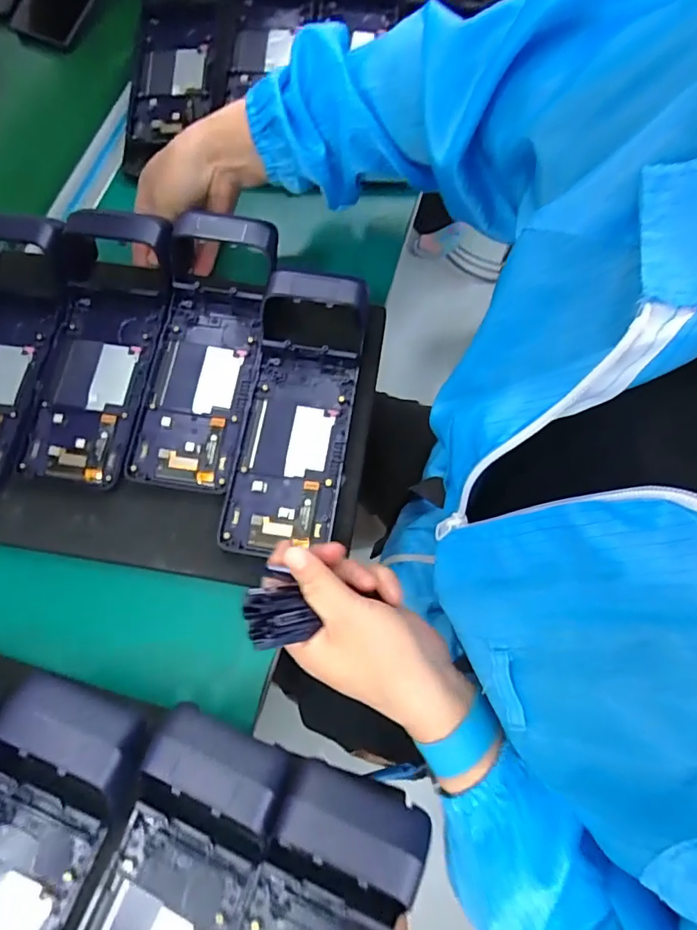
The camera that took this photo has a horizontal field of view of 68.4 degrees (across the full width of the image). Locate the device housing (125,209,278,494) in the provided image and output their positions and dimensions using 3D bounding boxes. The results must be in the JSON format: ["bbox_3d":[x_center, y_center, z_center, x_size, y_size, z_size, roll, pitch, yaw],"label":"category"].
[{"bbox_3d":[-0.113,-0.089,0.404,0.086,0.053,0.217,7,81,4],"label":"device housing"}]

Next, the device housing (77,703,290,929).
[{"bbox_3d":[-0.108,0.257,0.283,0.081,0.033,0.224,21,85,9],"label":"device housing"}]

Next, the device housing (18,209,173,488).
[{"bbox_3d":[-0.197,-0.088,0.404,0.083,0.054,0.205,7,82,4],"label":"device housing"}]

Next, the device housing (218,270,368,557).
[{"bbox_3d":[-0.038,-0.042,0.380,0.083,0.050,0.224,8,71,2],"label":"device housing"}]

